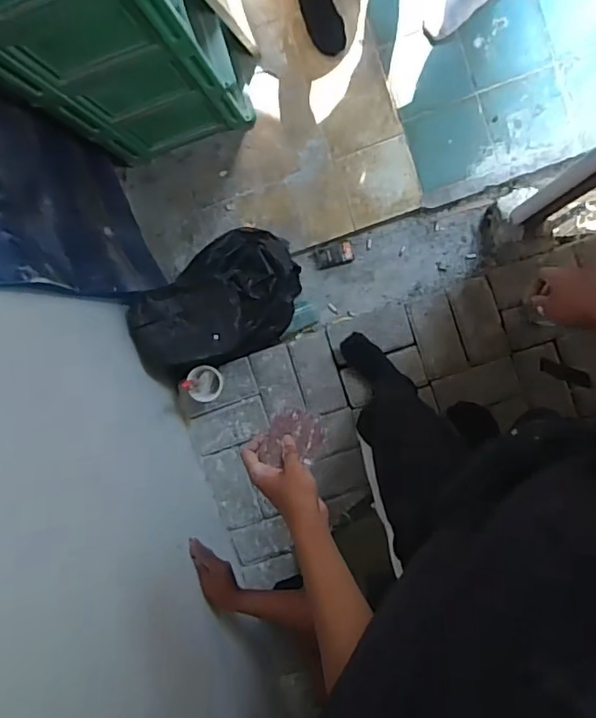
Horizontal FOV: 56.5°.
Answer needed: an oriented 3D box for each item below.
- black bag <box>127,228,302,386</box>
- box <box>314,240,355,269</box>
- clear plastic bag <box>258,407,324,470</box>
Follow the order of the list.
[{"bbox_3d":[-0.207,-0.144,1.420,0.406,0.262,0.299,-21,91,10],"label":"black bag"},{"bbox_3d":[0.097,-0.284,1.505,0.102,0.016,0.059,-14,92,10],"label":"box"},{"bbox_3d":[-0.005,0.103,0.729,0.074,0.013,0.078,20,61,-4],"label":"clear plastic bag"}]

